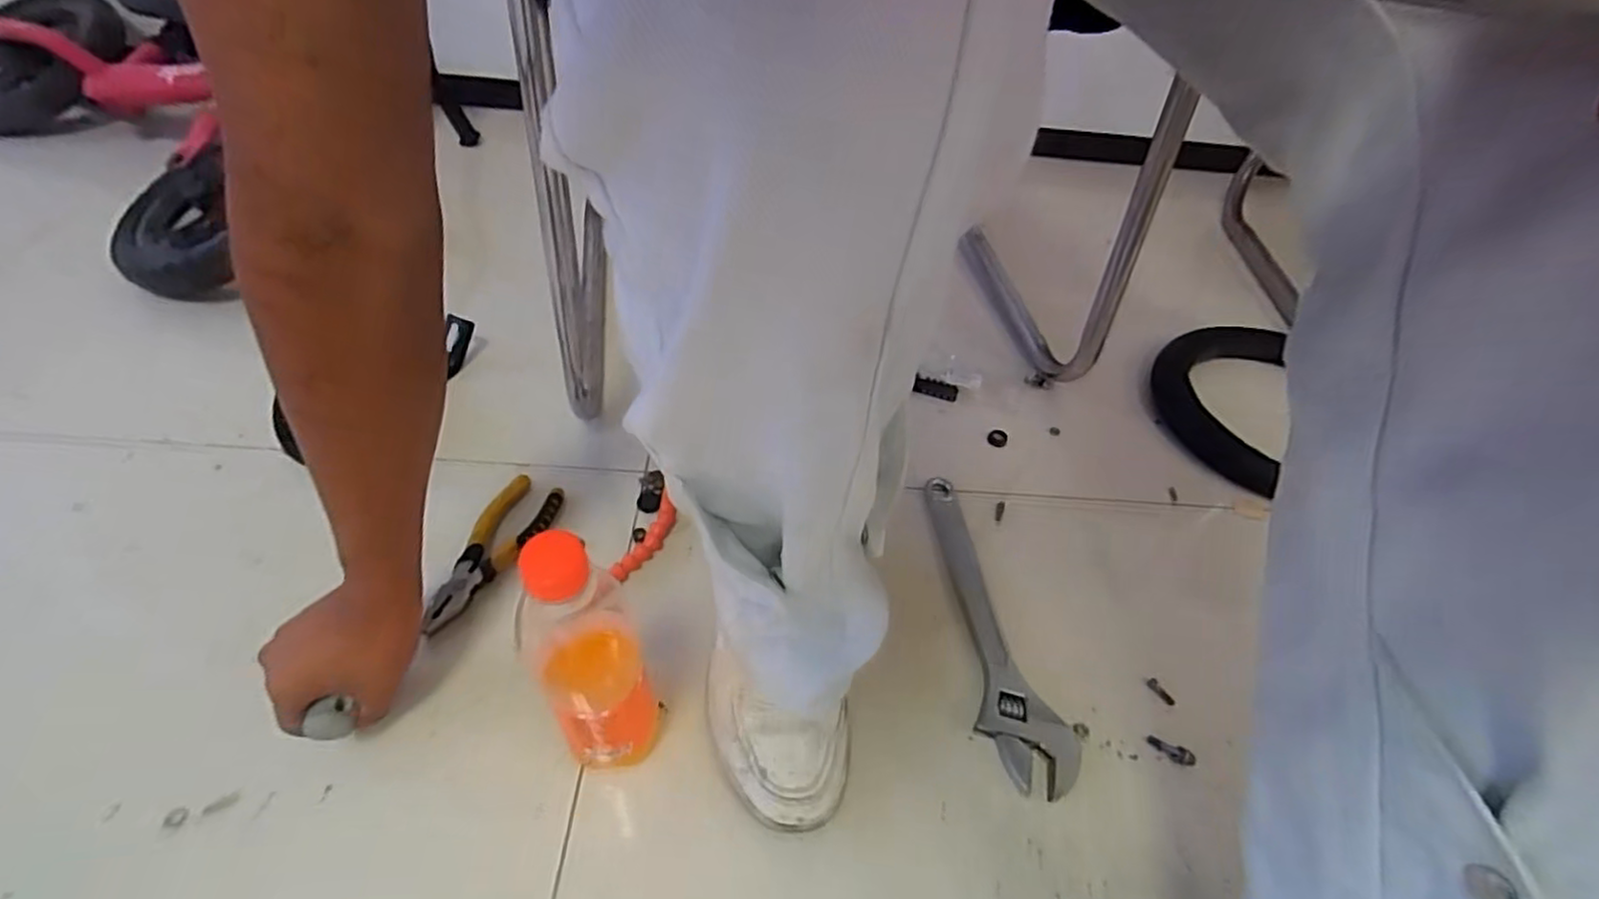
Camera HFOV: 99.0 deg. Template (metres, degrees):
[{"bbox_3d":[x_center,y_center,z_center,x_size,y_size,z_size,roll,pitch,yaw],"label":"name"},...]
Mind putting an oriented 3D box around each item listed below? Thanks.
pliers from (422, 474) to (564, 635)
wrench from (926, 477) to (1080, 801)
[{"bbox_3d":[-0.262,0.086,0.580,0.055,0.011,0.155,15,48,8],"label":"pliers"},{"bbox_3d":[0.153,0.141,0.579,0.062,0.017,0.281,-6,49,-11],"label":"wrench"}]

